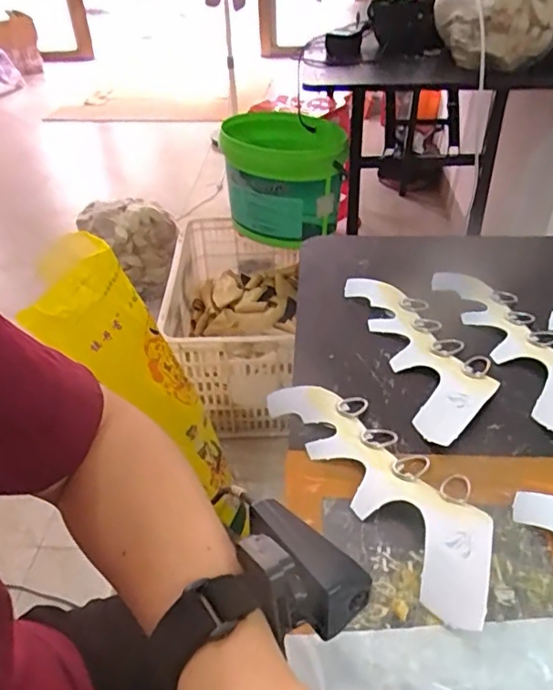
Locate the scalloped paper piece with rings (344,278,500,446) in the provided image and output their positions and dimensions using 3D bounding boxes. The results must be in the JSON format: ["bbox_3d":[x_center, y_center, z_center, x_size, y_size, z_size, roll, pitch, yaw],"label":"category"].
[{"bbox_3d":[0.133,0.000,0.501,0.081,0.013,0.212,-7,40,-9],"label":"scalloped paper piece with rings"}]

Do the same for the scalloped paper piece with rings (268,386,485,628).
[{"bbox_3d":[0.076,0.085,0.389,0.069,0.024,0.217,-19,43,-22],"label":"scalloped paper piece with rings"}]

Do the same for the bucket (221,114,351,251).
[{"bbox_3d":[0.018,-0.464,1.557,0.329,0.246,0.343,3,39,5],"label":"bucket"}]

